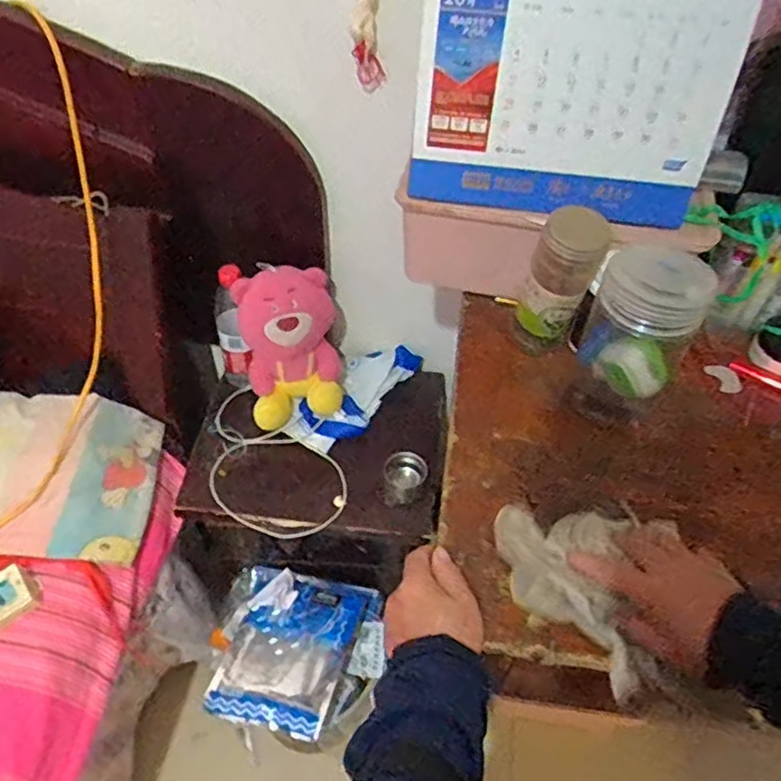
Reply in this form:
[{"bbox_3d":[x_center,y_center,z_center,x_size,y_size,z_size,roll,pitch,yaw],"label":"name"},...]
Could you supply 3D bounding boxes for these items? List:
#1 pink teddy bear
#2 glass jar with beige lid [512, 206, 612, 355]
[{"bbox_3d":[-0.153,-0.066,1.006,0.148,0.241,0.132,-13,51,-14],"label":"pink teddy bear"},{"bbox_3d":[0.161,-0.103,0.623,0.061,0.159,0.061,2,49,-2],"label":"glass jar with beige lid"}]

